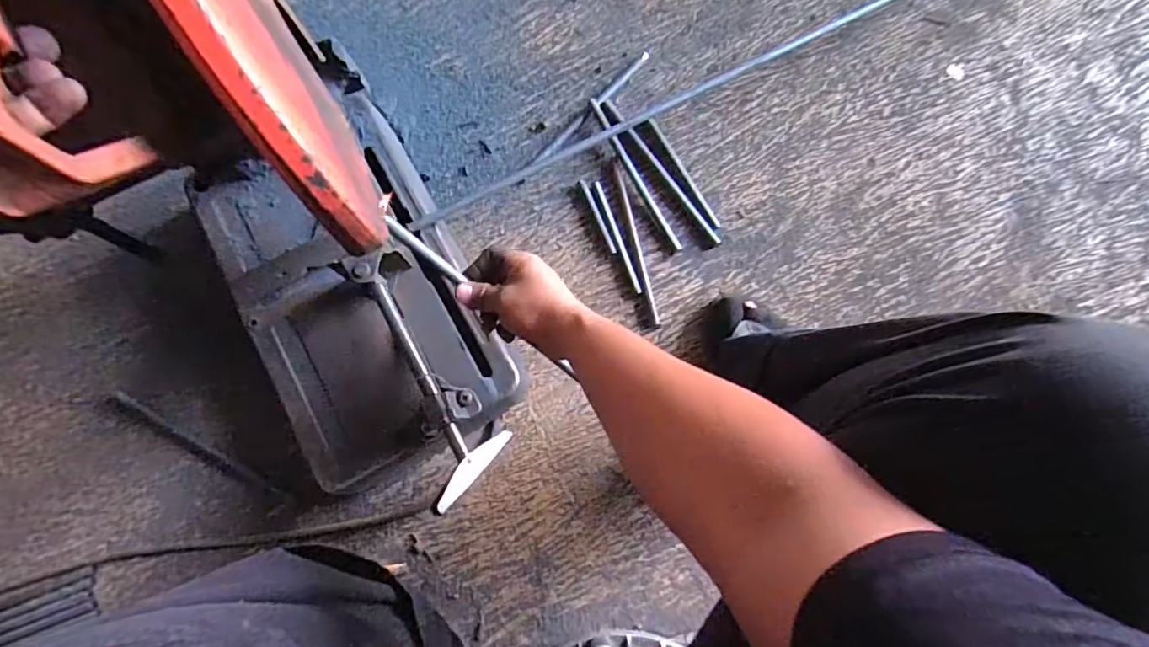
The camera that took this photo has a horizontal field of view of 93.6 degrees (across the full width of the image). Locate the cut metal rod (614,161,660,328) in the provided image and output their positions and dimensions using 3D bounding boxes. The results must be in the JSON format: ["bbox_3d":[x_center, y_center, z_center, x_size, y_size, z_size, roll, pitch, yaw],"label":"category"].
[{"bbox_3d":[0.082,-0.108,0.713,0.008,0.010,0.226,-12,80,-3],"label":"cut metal rod"}]

